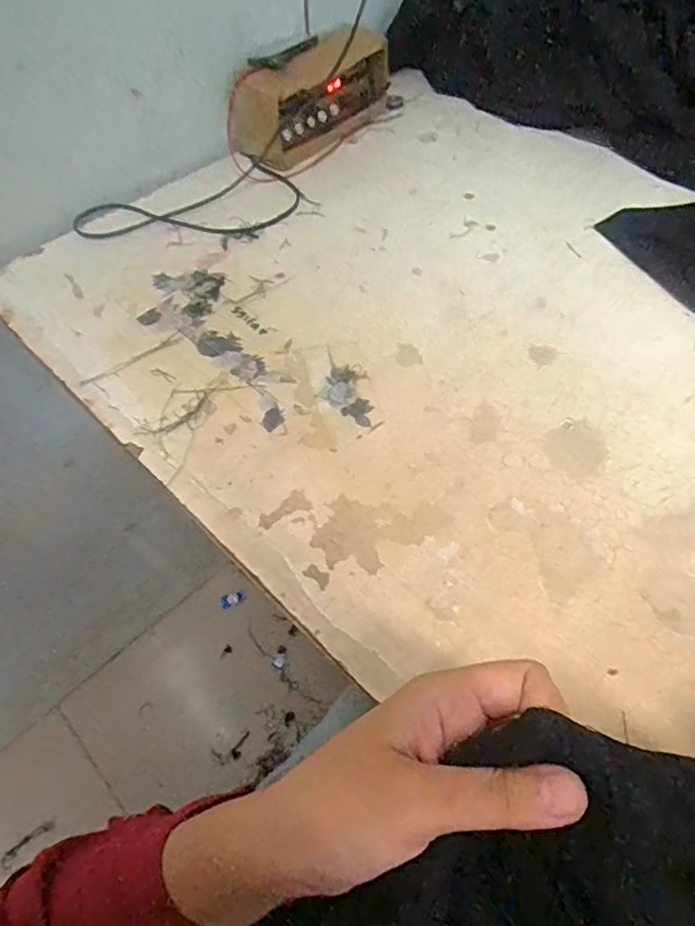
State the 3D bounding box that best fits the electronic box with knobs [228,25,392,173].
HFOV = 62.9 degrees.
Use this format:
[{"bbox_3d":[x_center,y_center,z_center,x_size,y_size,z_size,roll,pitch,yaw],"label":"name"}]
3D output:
[{"bbox_3d":[-0.039,-0.413,0.640,0.076,0.091,0.202,31,62,23],"label":"electronic box with knobs"}]

